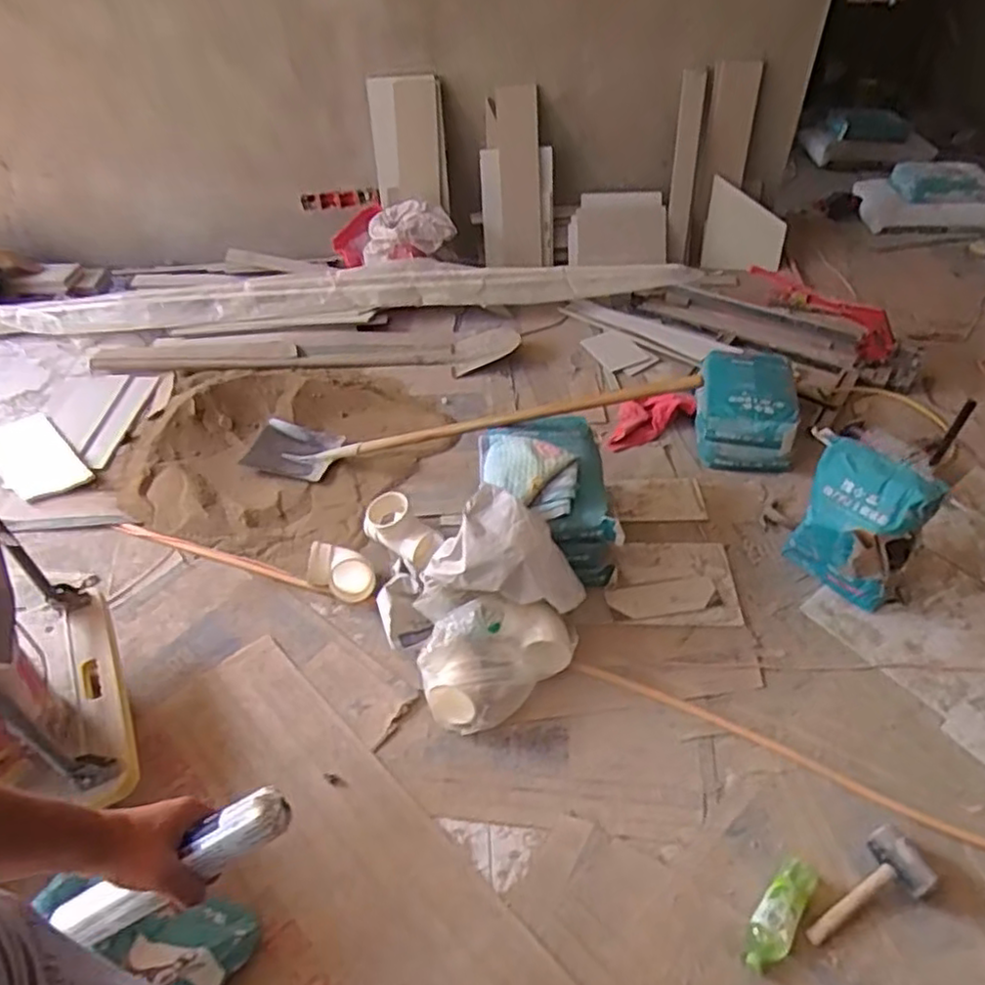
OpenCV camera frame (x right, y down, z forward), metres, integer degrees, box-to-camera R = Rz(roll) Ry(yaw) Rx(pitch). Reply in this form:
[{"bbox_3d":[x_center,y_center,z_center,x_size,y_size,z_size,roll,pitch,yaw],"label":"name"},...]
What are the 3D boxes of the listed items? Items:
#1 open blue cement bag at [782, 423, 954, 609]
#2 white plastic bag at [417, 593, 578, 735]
[{"bbox_3d":[0.903,0.077,1.719,0.192,0.365,0.326,-37,53,-27],"label":"open blue cement bag"},{"bbox_3d":[0.001,0.380,1.598,0.358,0.194,0.229,-28,50,-21],"label":"white plastic bag"}]

